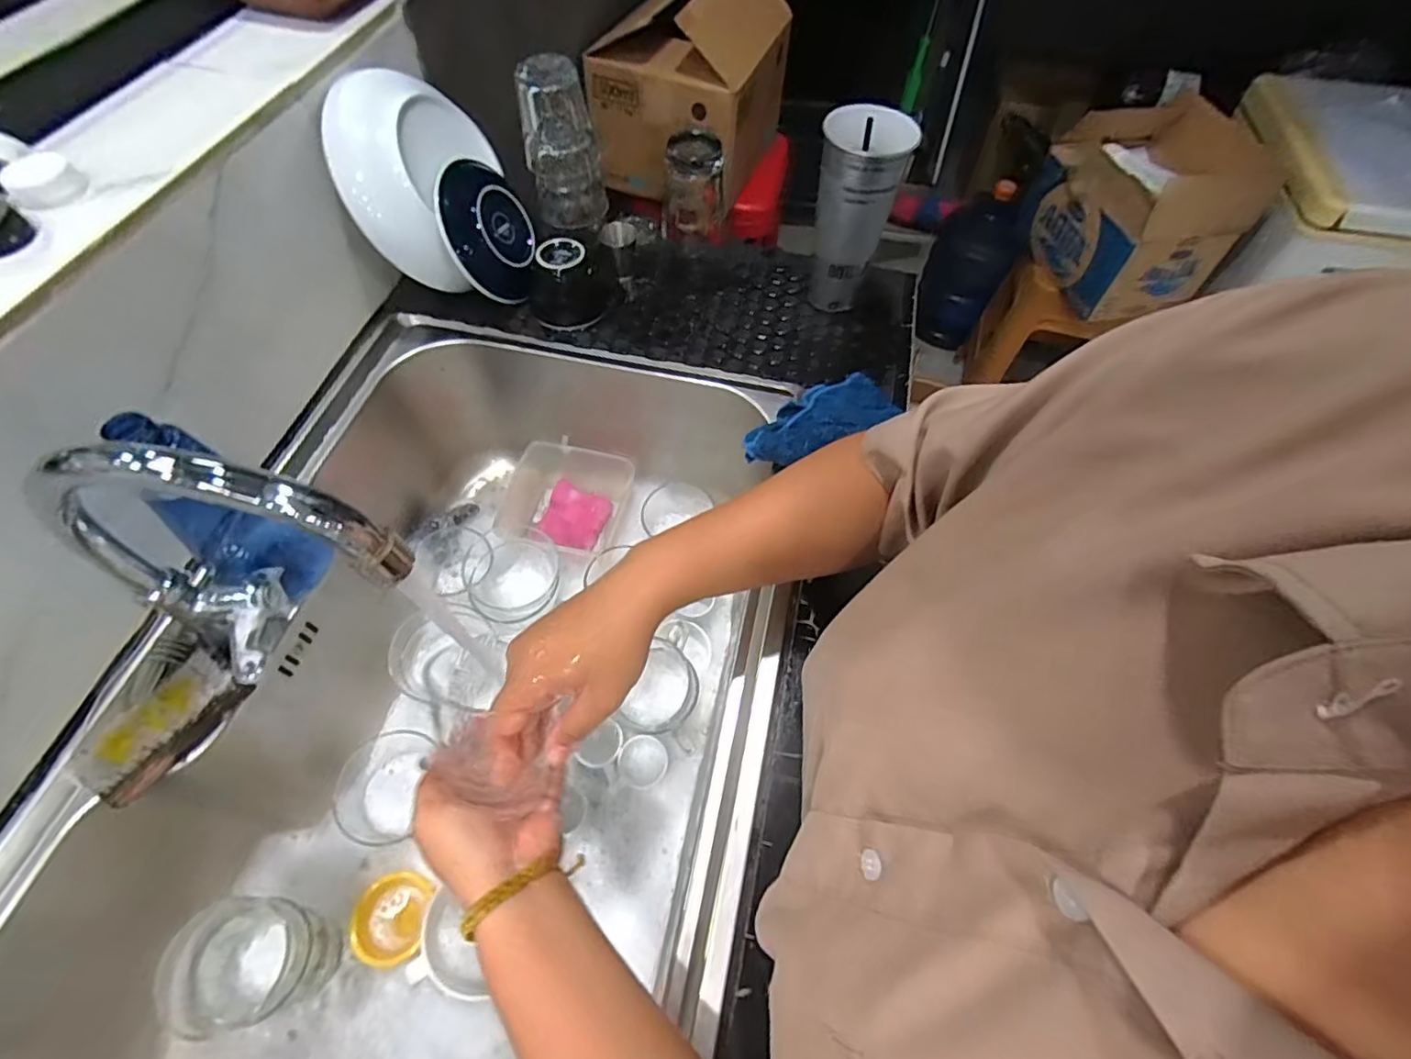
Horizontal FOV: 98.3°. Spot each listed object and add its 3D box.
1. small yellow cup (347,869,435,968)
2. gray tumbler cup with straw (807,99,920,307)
[{"bbox_3d":[-0.278,0.345,0.542,0.059,0.028,0.069,-11,60,-9],"label":"small yellow cup"},{"bbox_3d":[0.149,-0.318,0.627,0.082,0.184,0.086,8,58,3],"label":"gray tumbler cup with straw"}]

